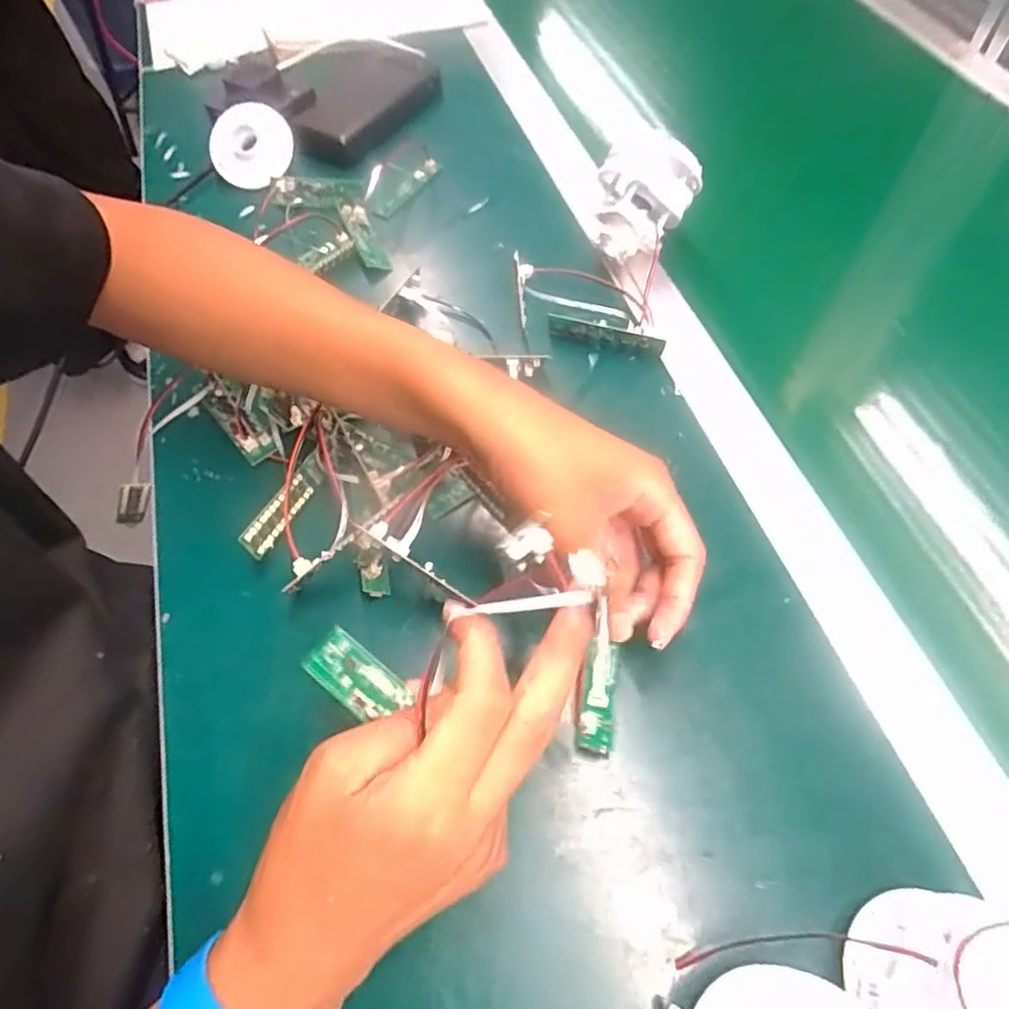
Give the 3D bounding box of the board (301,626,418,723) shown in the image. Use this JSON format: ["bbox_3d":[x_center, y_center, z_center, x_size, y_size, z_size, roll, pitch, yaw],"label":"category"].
[{"bbox_3d":[-0.061,0.073,0.271,0.048,0.005,0.022,33,67,20],"label":"board"}]

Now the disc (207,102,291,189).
[{"bbox_3d":[-0.215,-0.298,0.543,0.077,0.011,0.060,-8,102,18],"label":"disc"}]

